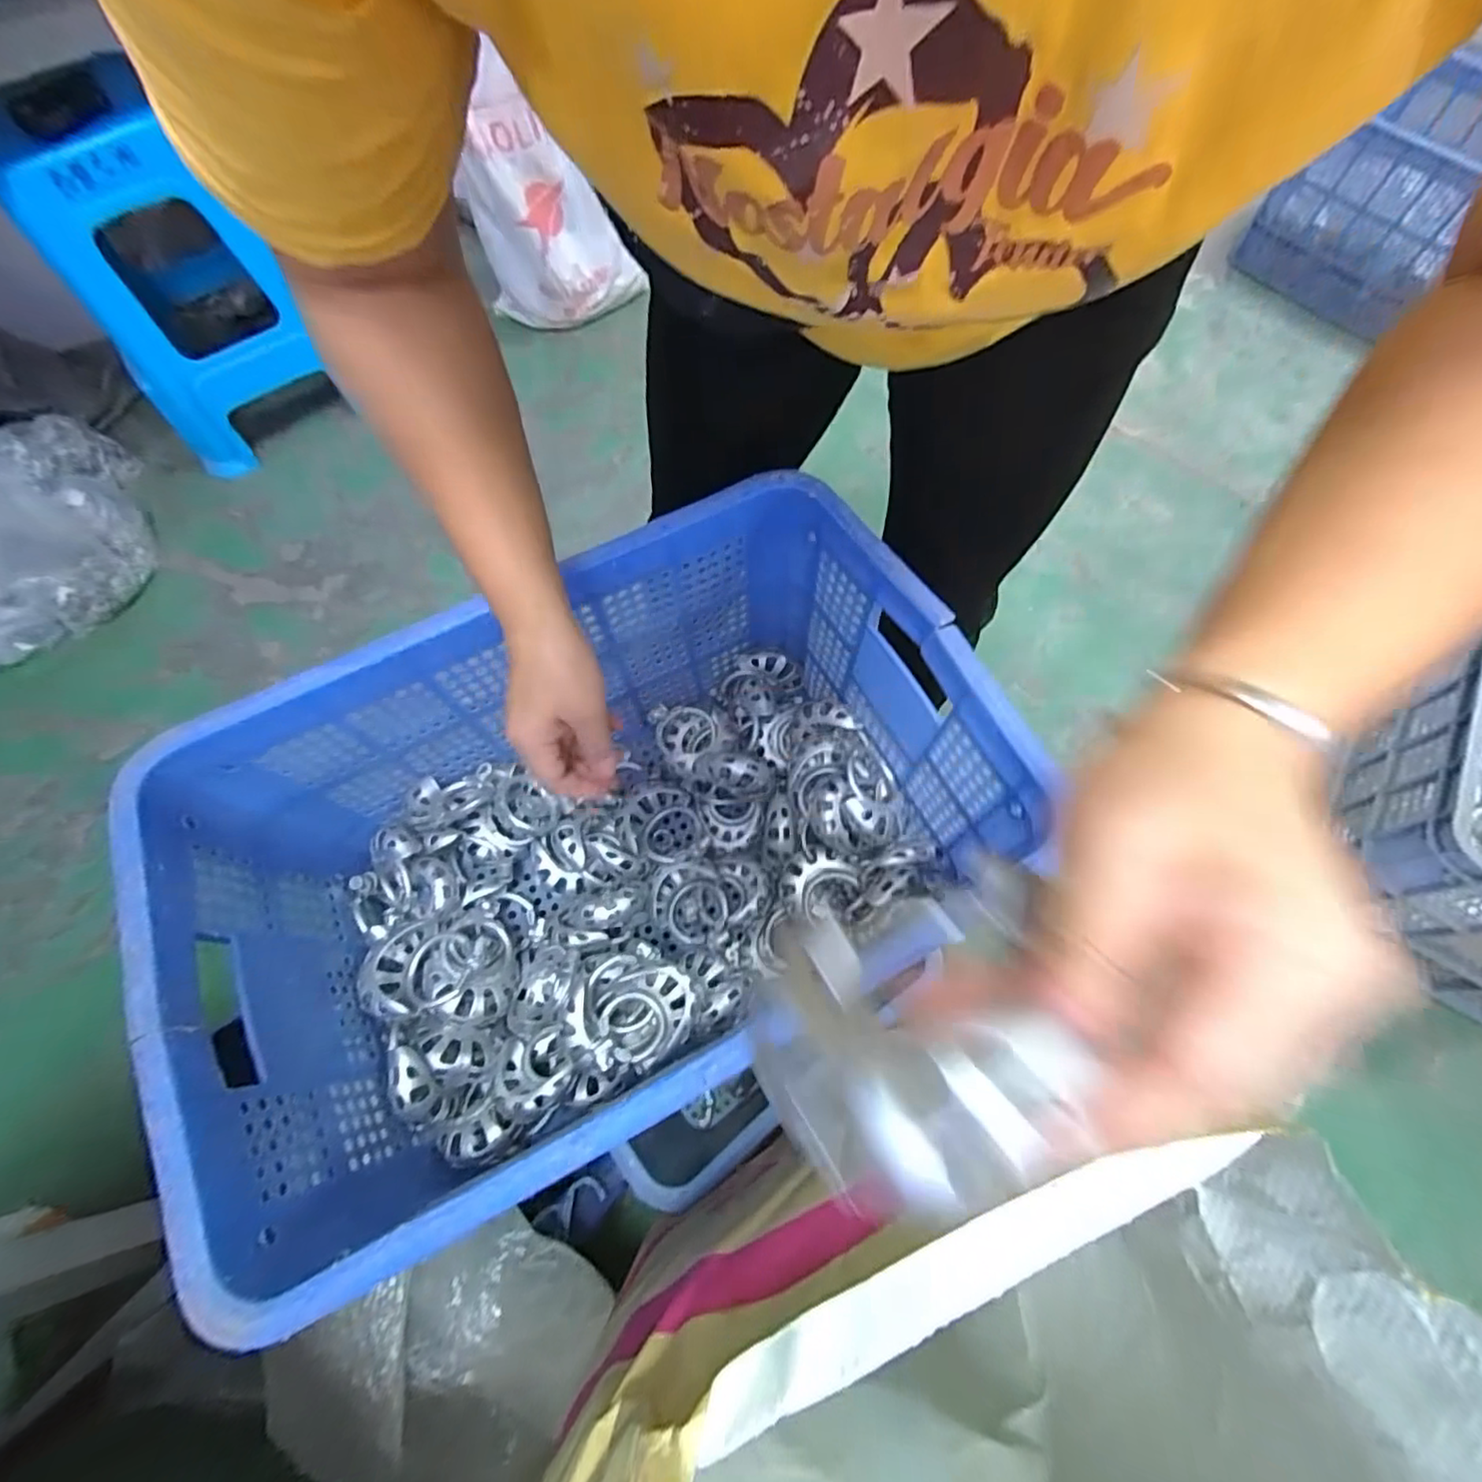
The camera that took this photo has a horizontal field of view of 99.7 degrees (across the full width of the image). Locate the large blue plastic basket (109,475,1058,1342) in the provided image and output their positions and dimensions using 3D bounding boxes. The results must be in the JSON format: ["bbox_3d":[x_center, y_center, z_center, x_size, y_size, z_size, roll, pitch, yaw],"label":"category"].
[{"bbox_3d":[-0.091,0.090,0.507,0.518,0.279,0.336,-26,68,-9],"label":"large blue plastic basket"}]

